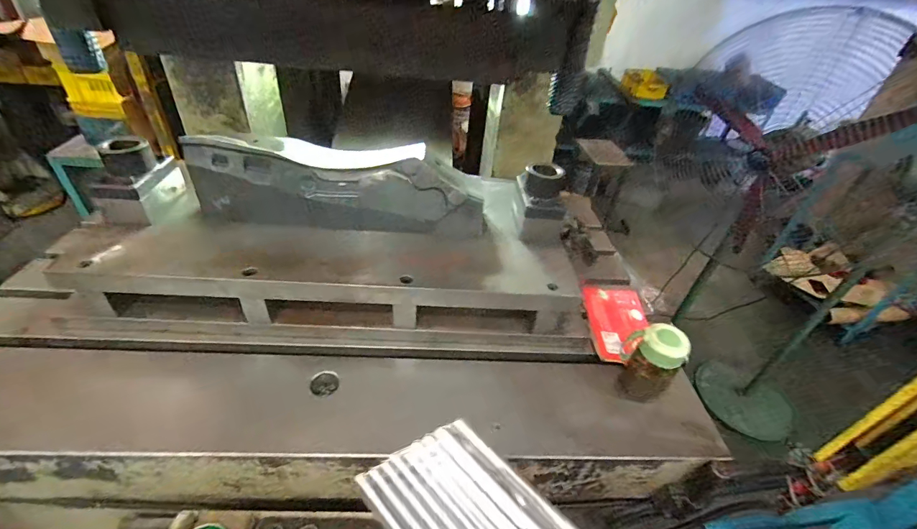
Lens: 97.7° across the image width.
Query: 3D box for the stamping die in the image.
[{"bbox_3d":[-0.190,-0.060,0.731,0.843,0.229,0.281,3,38,-5],"label":"stamping die"}]

